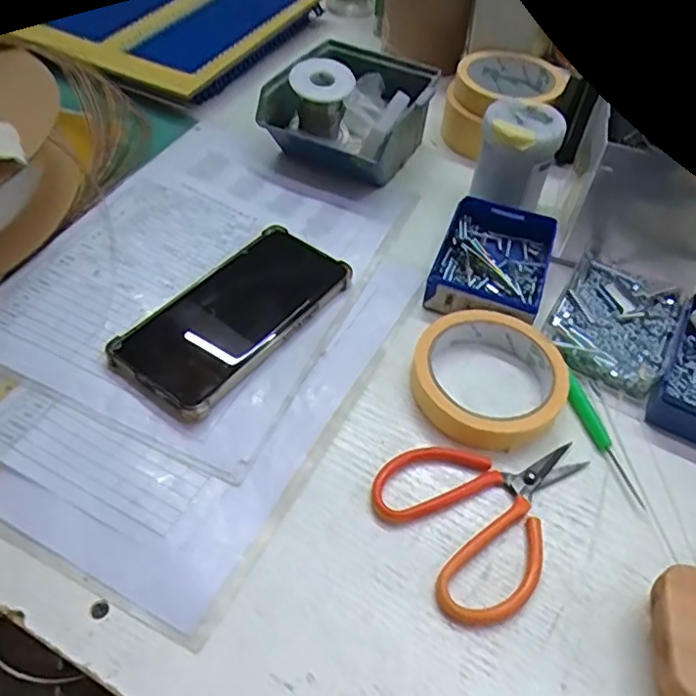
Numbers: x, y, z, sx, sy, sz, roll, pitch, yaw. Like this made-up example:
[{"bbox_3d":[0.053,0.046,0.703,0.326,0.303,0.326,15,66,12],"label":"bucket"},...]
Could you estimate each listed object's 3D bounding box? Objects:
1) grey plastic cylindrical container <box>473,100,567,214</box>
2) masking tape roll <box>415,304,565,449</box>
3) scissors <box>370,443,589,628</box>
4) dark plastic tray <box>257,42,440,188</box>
[{"bbox_3d":[0.135,-0.153,0.501,0.061,0.070,0.060,2,50,-2],"label":"grey plastic cylindrical container"},{"bbox_3d":[0.089,0.013,0.395,0.094,0.026,0.101,2,49,-2],"label":"masking tape roll"},{"bbox_3d":[0.083,0.086,0.348,0.119,0.006,0.098,-24,55,-22],"label":"scissors"},{"bbox_3d":[0.008,-0.207,0.542,0.114,0.083,0.153,28,53,19],"label":"dark plastic tray"}]

